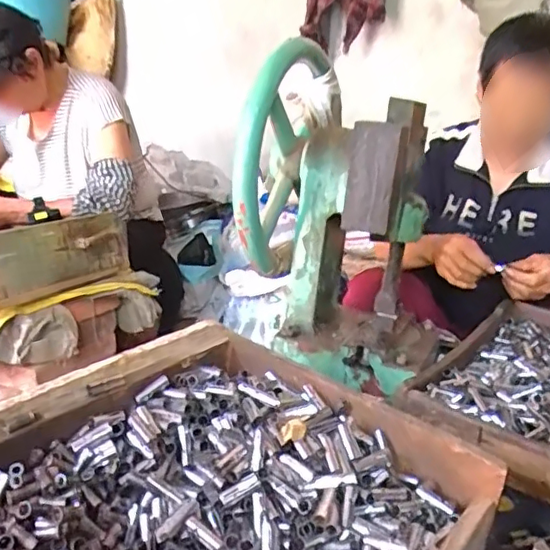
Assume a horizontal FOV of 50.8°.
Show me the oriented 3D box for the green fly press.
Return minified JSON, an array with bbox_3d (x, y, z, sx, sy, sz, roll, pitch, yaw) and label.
[{"bbox_3d":[0.109,-0.097,0.869,0.261,0.425,0.278,9,18,14],"label":"green fly press"}]

